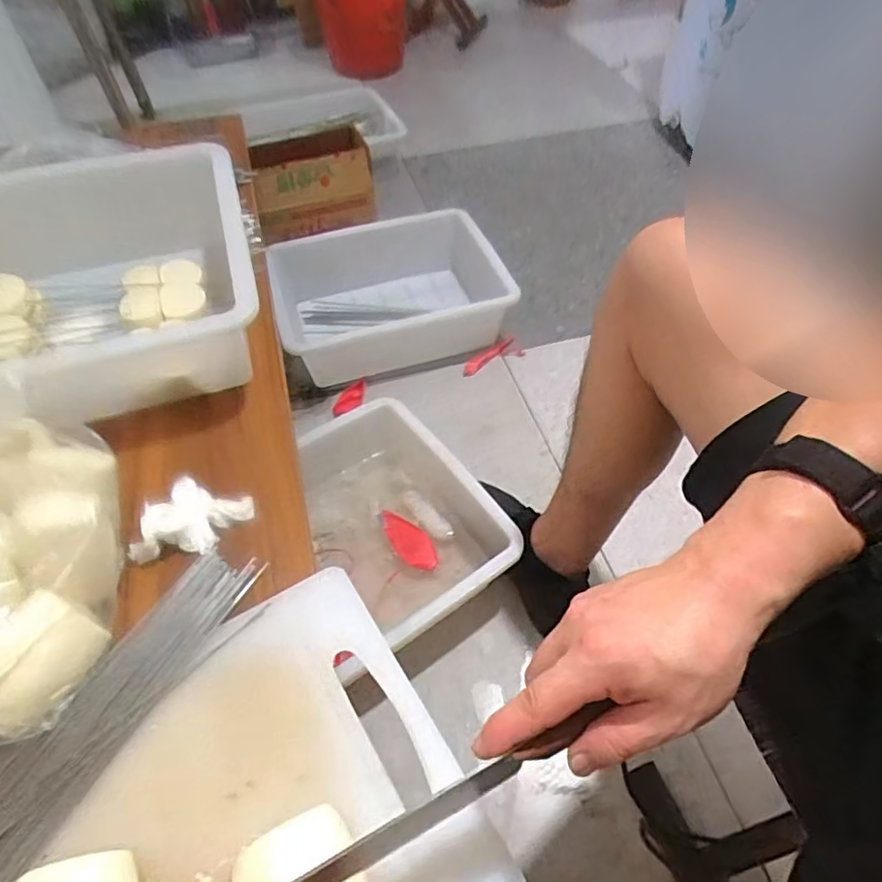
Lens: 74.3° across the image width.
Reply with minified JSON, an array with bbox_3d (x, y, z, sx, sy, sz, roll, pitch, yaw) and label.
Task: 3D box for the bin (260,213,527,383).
[{"bbox_3d":[-0.083,-0.279,1.070,0.399,0.153,0.282,-18,53,-12],"label":"bin"}]

